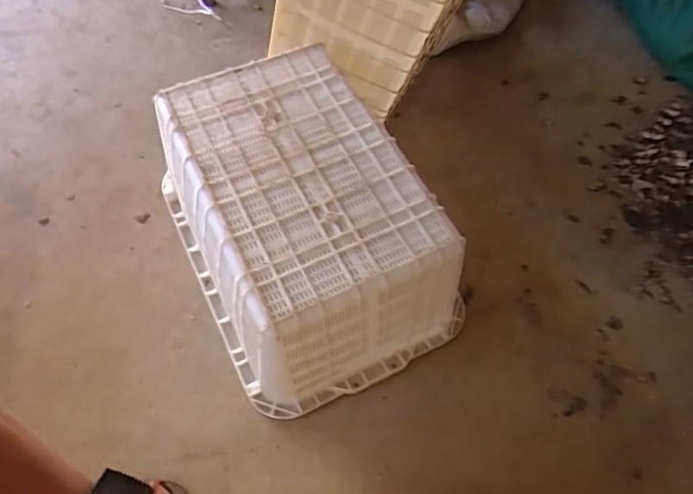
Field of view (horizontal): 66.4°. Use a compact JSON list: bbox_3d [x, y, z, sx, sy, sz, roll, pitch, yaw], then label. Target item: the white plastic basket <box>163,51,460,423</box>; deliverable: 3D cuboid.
[{"bbox_3d":[-0.091,-0.040,0.989,0.409,0.278,0.574,-23,64,-14],"label":"white plastic basket"}]

